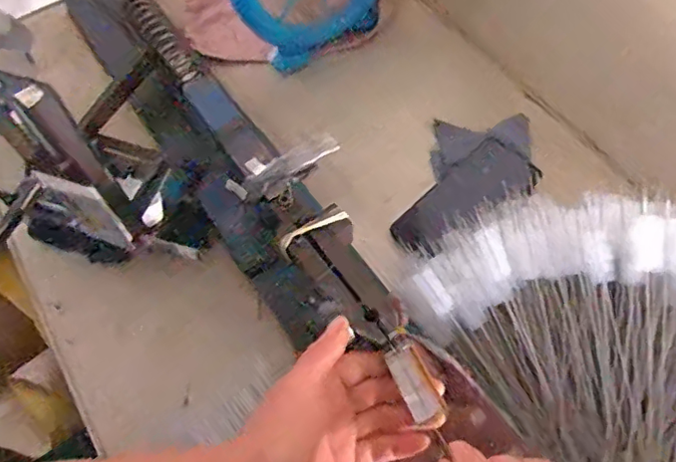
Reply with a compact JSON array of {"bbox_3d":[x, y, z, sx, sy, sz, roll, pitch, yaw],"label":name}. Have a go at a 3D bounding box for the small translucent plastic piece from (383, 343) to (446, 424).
[{"bbox_3d":[0.051,0.102,0.372,0.022,0.007,0.049,-22,64,-9],"label":"small translucent plastic piece"}]

